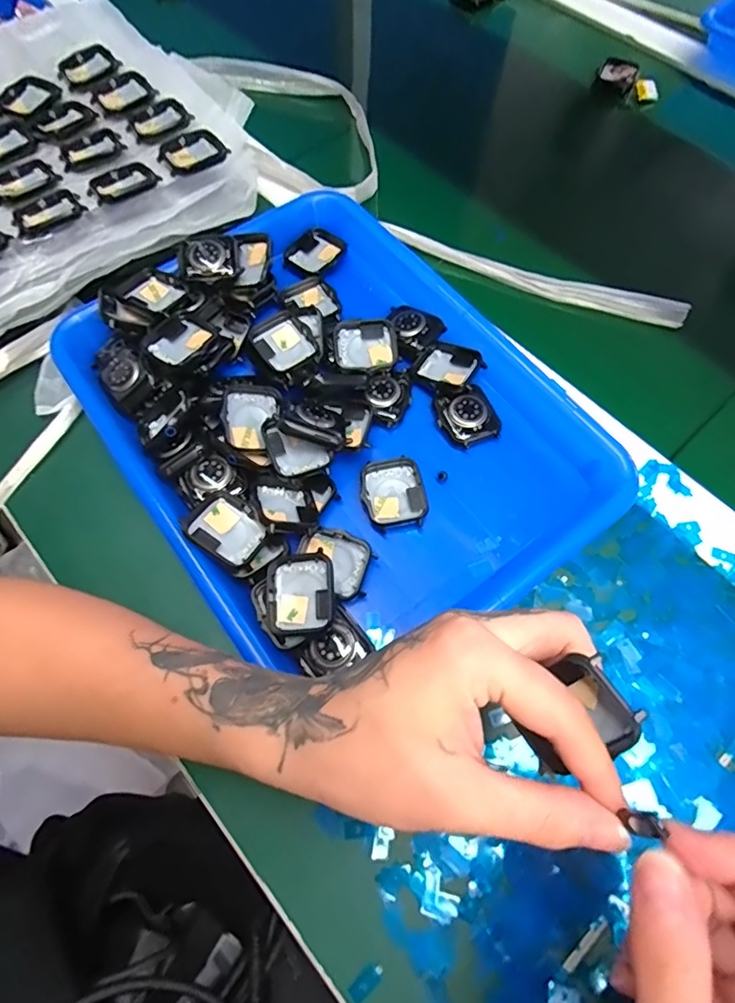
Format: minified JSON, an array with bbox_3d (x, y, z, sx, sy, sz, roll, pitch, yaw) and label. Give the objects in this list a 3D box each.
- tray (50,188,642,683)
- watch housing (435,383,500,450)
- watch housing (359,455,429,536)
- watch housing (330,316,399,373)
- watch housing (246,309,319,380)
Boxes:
[{"bbox_3d":[-0.023,-0.063,0.341,0.264,0.041,0.328,-34,70,-13],"label":"tray"},{"bbox_3d":[0.066,-0.057,0.346,0.035,0.012,0.037,-19,68,-7],"label":"watch housing"},{"bbox_3d":[0.016,-0.004,0.327,0.038,0.011,0.046,-12,67,-4],"label":"watch housing"},{"bbox_3d":[-0.001,-0.107,0.357,0.044,0.011,0.039,-16,67,-6],"label":"watch housing"},{"bbox_3d":[-0.057,-0.107,0.351,0.036,0.007,0.047,-32,70,-12],"label":"watch housing"}]

